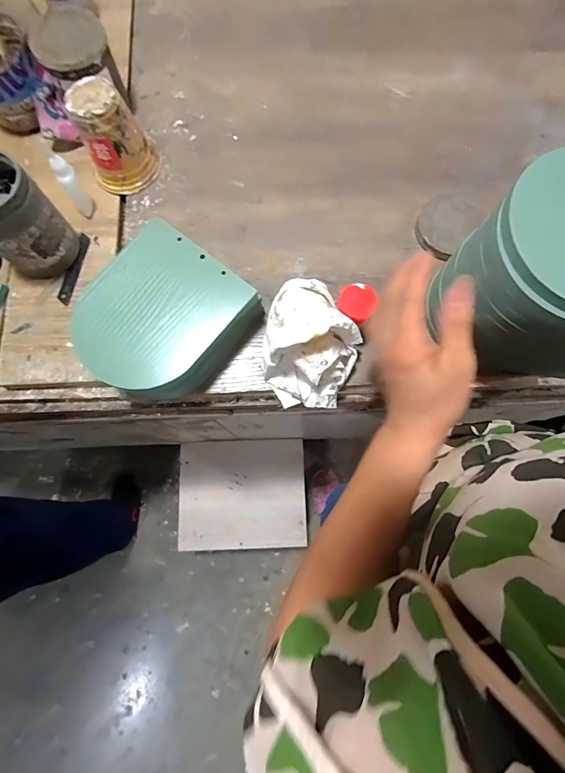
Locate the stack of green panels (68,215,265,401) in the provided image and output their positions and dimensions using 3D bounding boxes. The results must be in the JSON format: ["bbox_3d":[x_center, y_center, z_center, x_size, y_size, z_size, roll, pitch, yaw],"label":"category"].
[{"bbox_3d":[-0.129,-0.072,0.399,0.155,0.072,0.176,38,80,8],"label":"stack of green panels"}]

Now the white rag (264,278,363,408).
[{"bbox_3d":[0.033,-0.048,0.383,0.100,0.094,0.128,14,77,3],"label":"white rag"}]

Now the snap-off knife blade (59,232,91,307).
[{"bbox_3d":[-0.265,-0.150,0.456,0.015,0.004,0.097,10,77,2],"label":"snap-off knife blade"}]

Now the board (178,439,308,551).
[{"bbox_3d":[-0.113,0.302,1.019,0.351,0.014,0.291,-1,72,-3],"label":"board"}]

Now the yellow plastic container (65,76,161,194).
[{"bbox_3d":[-0.209,-0.309,0.443,0.091,0.090,0.078,-24,78,-5],"label":"yellow plastic container"}]

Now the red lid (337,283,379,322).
[{"bbox_3d":[0.080,-0.092,0.384,0.039,0.010,0.039,0,77,-1],"label":"red lid"}]

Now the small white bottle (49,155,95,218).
[{"bbox_3d":[-0.260,-0.247,0.441,0.022,0.073,0.023,40,80,9],"label":"small white bottle"}]

